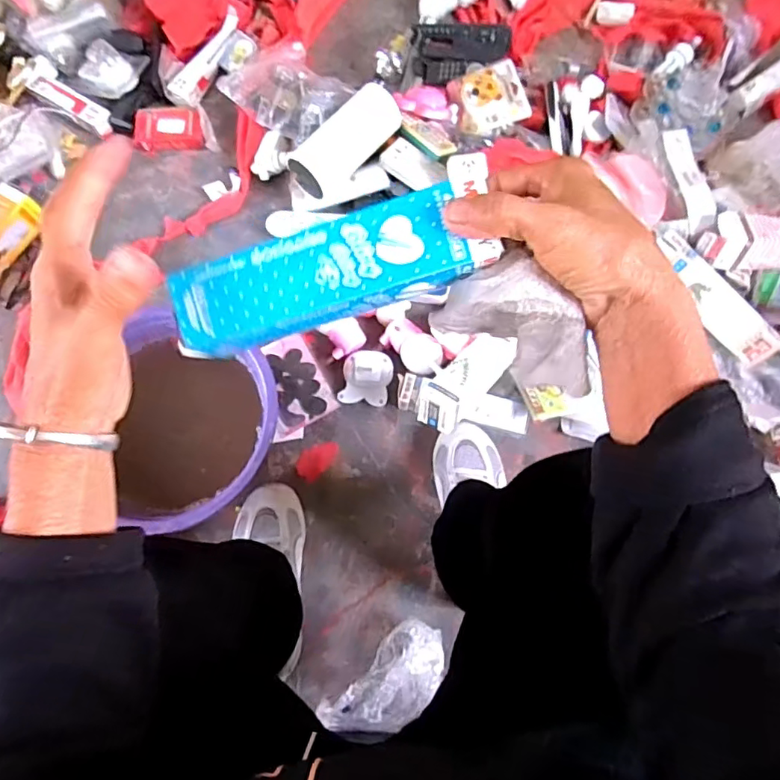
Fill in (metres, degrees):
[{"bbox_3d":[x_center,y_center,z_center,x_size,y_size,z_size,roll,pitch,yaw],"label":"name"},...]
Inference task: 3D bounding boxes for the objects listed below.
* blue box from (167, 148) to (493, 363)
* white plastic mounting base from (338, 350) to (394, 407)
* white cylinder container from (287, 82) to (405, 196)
[{"bbox_3d":[-0.032,-0.064,0.296,0.178,0.030,0.049,-18,76,8],"label":"blue box"},{"bbox_3d":[-0.034,-0.019,0.786,0.070,0.031,0.075,10,76,2],"label":"white plastic mounting base"},{"bbox_3d":[-0.068,-0.384,0.834,0.191,0.062,0.068,-43,80,-10],"label":"white cylinder container"}]

